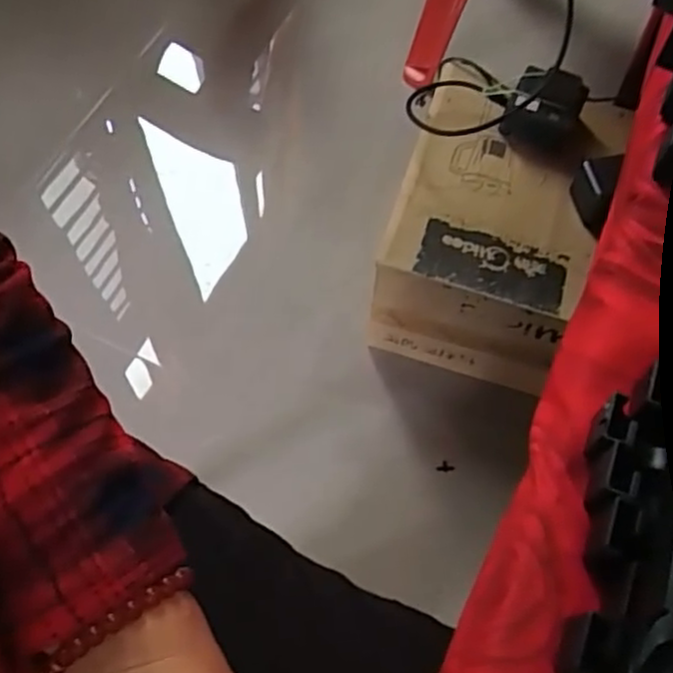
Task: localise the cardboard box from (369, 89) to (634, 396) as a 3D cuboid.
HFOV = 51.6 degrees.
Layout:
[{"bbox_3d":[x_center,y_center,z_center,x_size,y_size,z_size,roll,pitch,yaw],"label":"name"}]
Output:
[{"bbox_3d":[0.174,-0.135,0.868,0.190,0.182,0.304,17,65,7],"label":"cardboard box"}]

